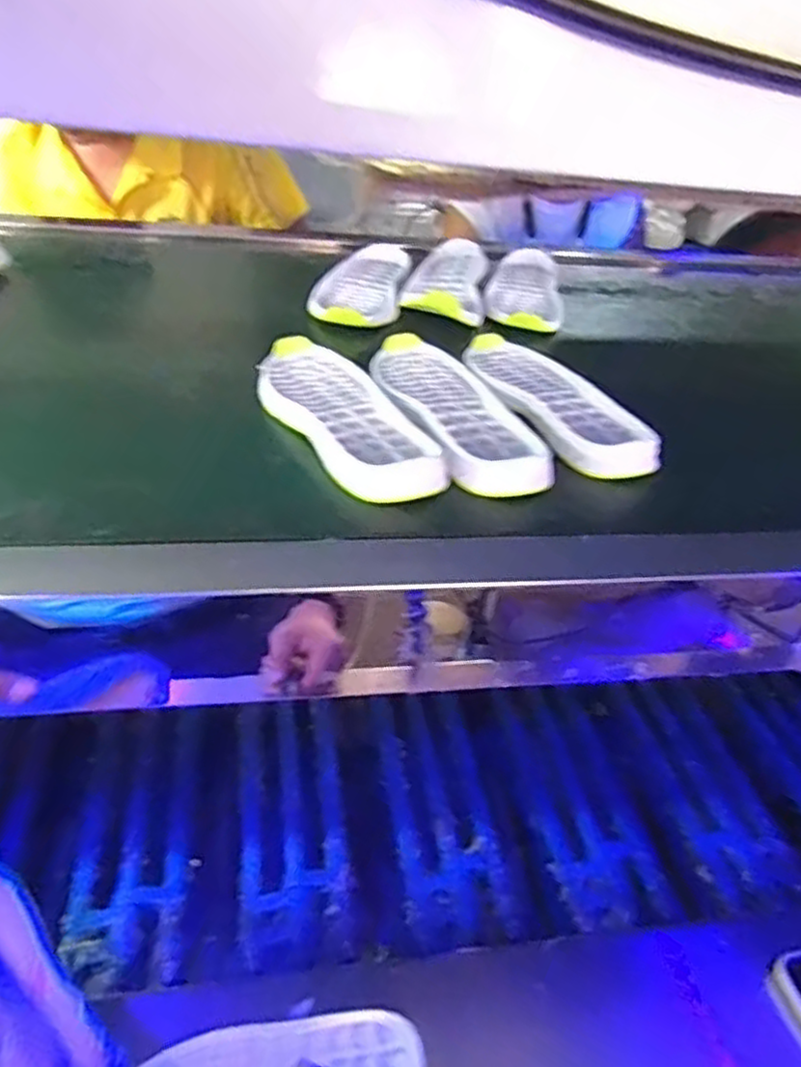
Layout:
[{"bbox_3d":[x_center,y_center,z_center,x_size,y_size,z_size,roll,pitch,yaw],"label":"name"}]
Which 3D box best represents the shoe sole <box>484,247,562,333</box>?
[{"bbox_3d":[0.147,-0.298,0.872,0.082,0.022,0.257,9,42,4],"label":"shoe sole"}]

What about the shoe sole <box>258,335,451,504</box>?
[{"bbox_3d":[-0.047,-0.098,0.553,0.088,0.030,0.233,-15,46,-21],"label":"shoe sole"}]

